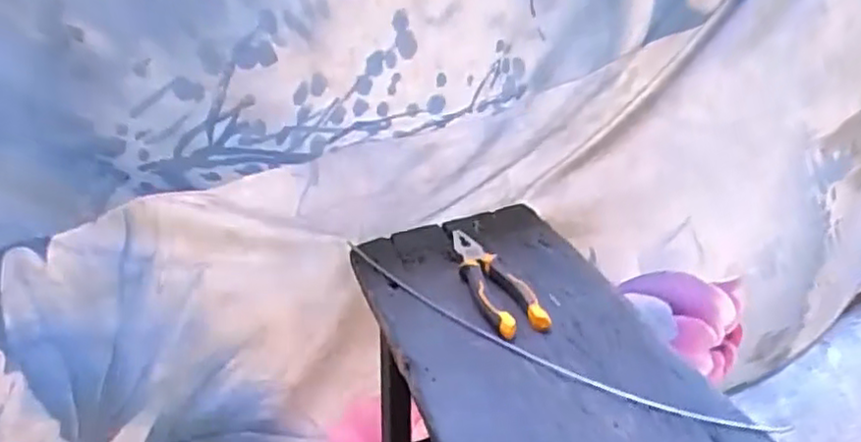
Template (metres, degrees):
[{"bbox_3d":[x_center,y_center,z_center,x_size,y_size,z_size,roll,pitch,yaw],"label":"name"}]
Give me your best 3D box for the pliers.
[{"bbox_3d":[0.068,0.066,0.782,0.055,0.026,0.184,-15,33,-13],"label":"pliers"}]

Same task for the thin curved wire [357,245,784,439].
[{"bbox_3d":[0.083,0.115,0.720,0.519,0.011,0.051,20,39,36],"label":"thin curved wire"}]

